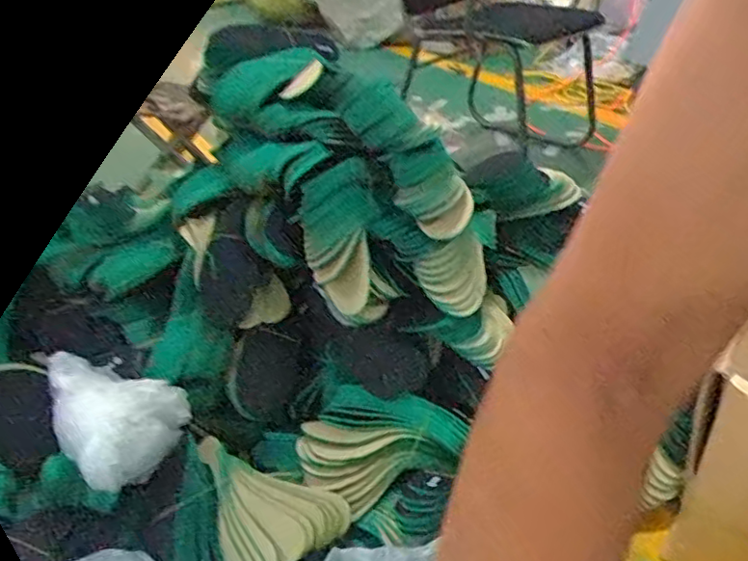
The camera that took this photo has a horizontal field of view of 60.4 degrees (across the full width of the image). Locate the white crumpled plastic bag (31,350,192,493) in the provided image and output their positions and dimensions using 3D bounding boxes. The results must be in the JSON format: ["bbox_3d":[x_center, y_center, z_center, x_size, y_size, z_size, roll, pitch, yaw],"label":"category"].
[{"bbox_3d":[-0.355,0.182,0.889,0.159,0.121,0.244,-25,38,-29],"label":"white crumpled plastic bag"}]

